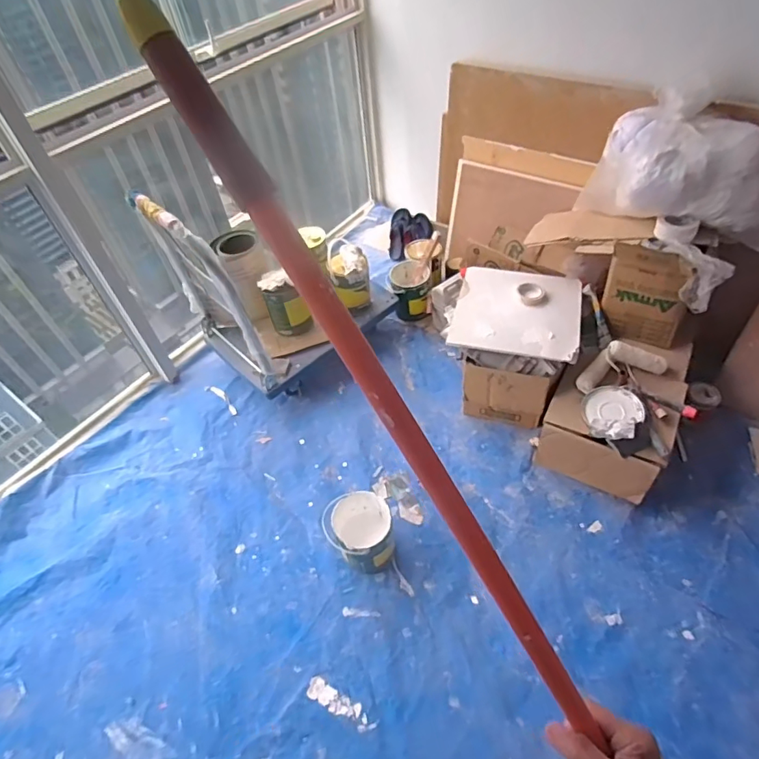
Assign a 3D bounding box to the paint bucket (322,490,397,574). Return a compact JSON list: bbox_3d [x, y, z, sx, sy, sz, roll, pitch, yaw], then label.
[{"bbox_3d":[-0.058,0.451,1.493,0.196,0.186,0.222,-15,51,-7],"label":"paint bucket"}]

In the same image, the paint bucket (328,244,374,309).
[{"bbox_3d":[-0.111,-0.390,1.934,0.147,0.210,0.184,-7,49,0],"label":"paint bucket"}]

